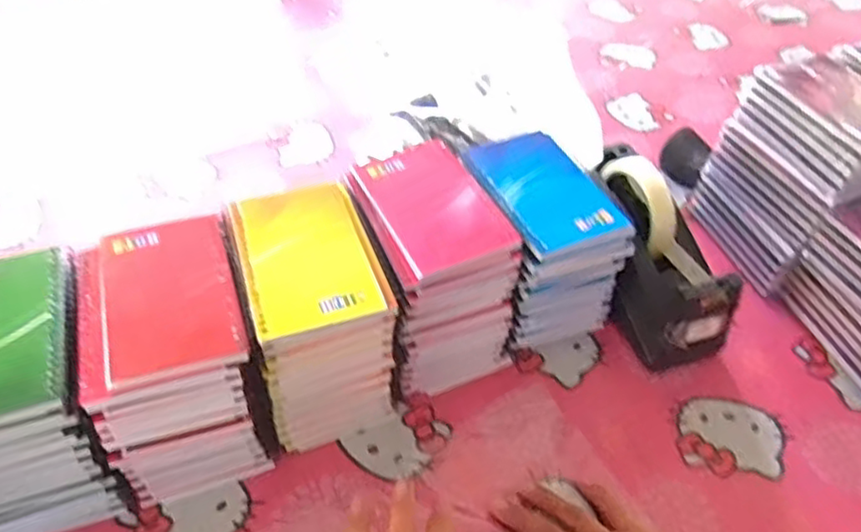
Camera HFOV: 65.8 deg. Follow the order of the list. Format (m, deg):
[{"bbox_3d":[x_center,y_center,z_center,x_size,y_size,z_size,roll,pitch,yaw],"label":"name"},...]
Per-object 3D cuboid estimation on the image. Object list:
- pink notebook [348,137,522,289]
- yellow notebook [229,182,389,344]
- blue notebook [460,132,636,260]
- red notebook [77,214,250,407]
[{"bbox_3d":[-0.002,-0.046,0.505,0.089,0.013,0.128,-17,49,-18],"label":"pink notebook"},{"bbox_3d":[-0.087,-0.009,0.457,0.081,0.007,0.126,-13,48,-15],"label":"yellow notebook"},{"bbox_3d":[0.088,-0.063,0.532,0.090,0.012,0.132,-14,49,-16],"label":"blue notebook"},{"bbox_3d":[-0.179,0.020,0.439,0.097,0.011,0.132,-13,48,-15],"label":"red notebook"}]

